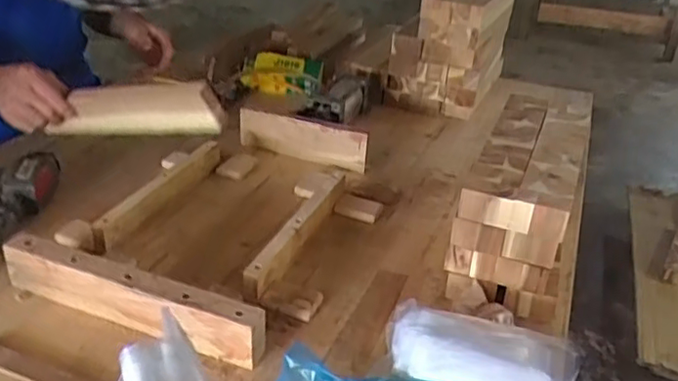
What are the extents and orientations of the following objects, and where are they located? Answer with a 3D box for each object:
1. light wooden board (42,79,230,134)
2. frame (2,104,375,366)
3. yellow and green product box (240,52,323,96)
[{"bbox_3d":[-0.281,-0.108,0.838,0.287,0.072,0.018,0,27,28],"label":"light wooden board"},{"bbox_3d":[-0.174,0.022,0.916,0.385,0.075,0.537,14,33,16],"label":"frame"},{"bbox_3d":[-0.127,-0.248,1.325,0.188,0.082,0.048,15,33,18],"label":"yellow and green product box"}]

